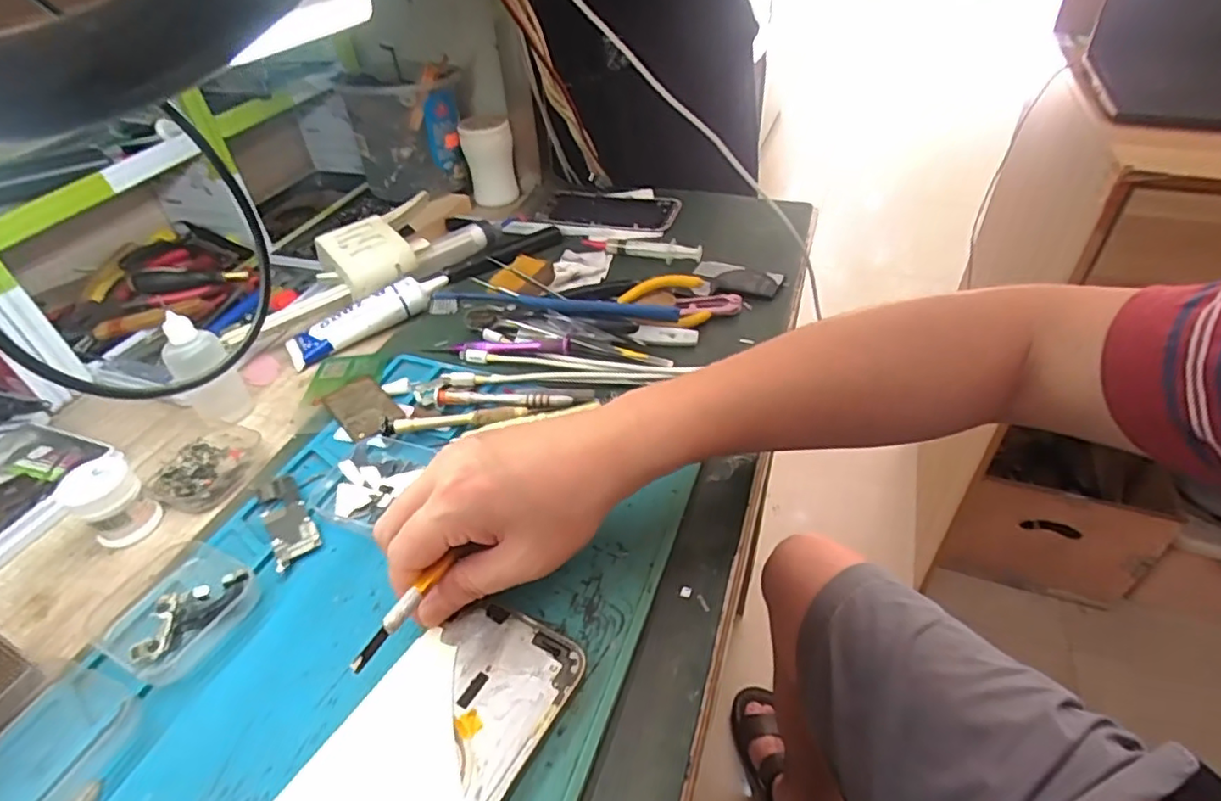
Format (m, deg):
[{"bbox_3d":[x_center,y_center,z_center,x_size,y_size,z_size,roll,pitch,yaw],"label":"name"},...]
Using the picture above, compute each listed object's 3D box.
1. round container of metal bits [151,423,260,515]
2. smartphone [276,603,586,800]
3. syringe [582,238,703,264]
[{"bbox_3d":[-0.258,0.039,0.401,0.046,0.020,0.066,7,43,10],"label":"round container of metal bits"},{"bbox_3d":[-0.083,0.153,0.253,0.077,0.007,0.158,23,48,26],"label":"smartphone"},{"bbox_3d":[0.028,-0.145,0.582,0.118,0.015,0.015,14,45,18],"label":"syringe"}]

